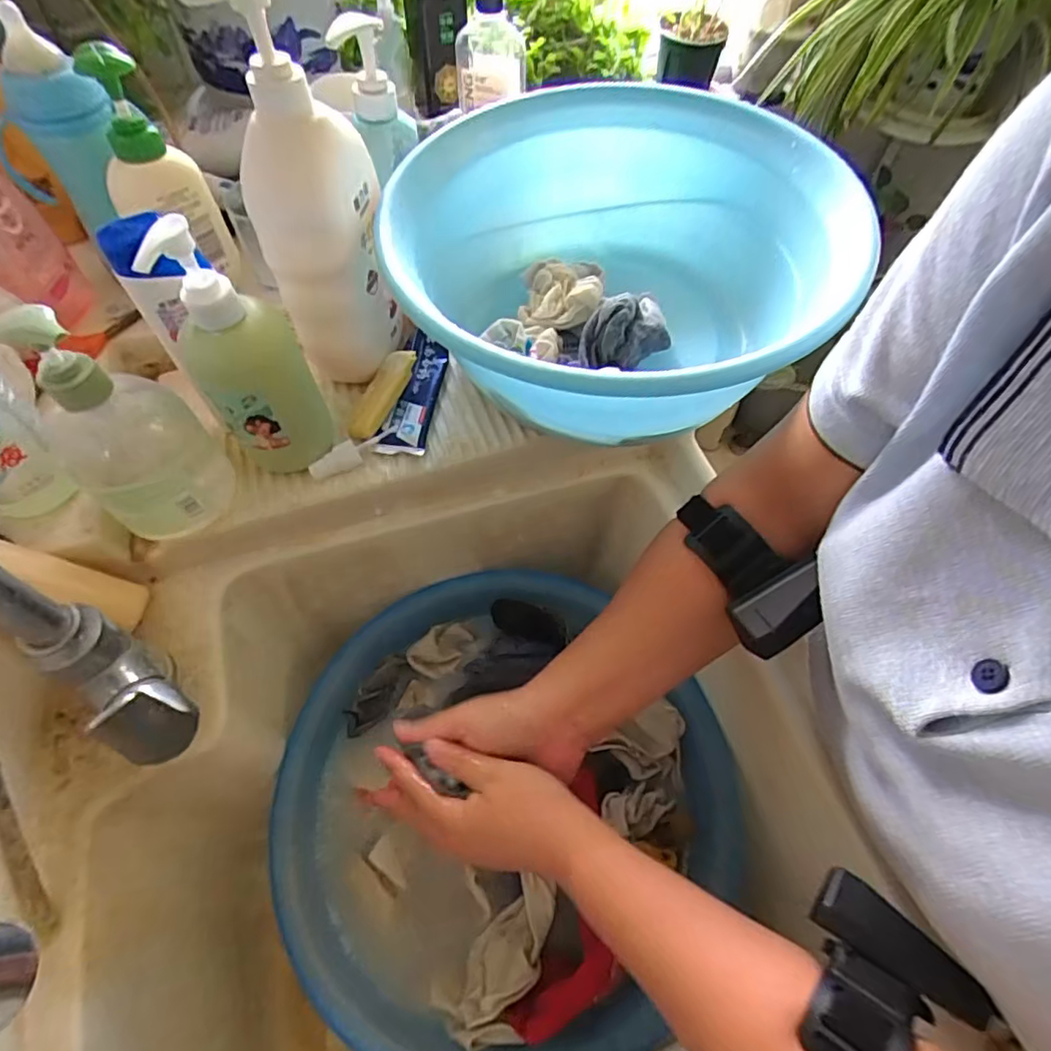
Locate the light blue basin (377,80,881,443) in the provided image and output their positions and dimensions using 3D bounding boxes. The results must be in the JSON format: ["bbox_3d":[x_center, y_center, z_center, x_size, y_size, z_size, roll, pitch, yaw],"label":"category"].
[{"bbox_3d":[0.059,-0.201,0.457,0.329,0.130,0.333,2,57,-3],"label":"light blue basin"}]

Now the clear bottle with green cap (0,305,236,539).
[{"bbox_3d":[-0.259,-0.064,0.373,0.082,0.163,0.077,-39,67,-24],"label":"clear bottle with green cap"}]

